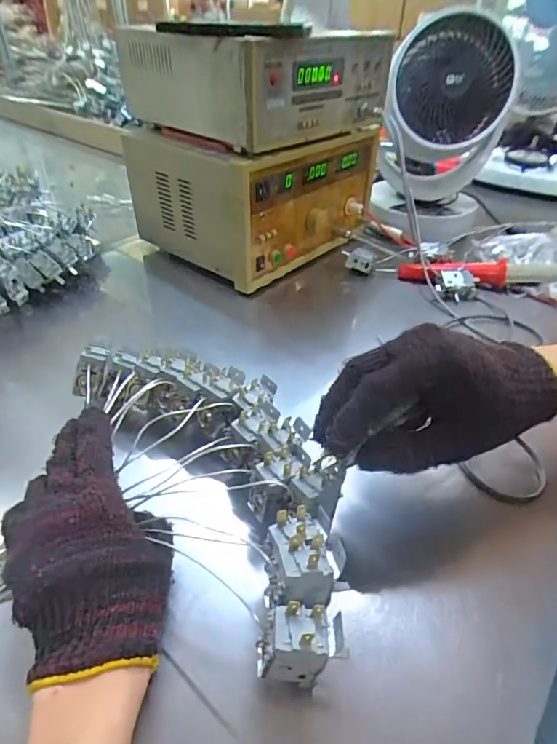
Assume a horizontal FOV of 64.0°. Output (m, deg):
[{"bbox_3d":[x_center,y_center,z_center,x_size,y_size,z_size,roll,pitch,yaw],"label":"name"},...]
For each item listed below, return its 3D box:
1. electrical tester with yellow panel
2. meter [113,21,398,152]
[{"bbox_3d":[-0.027,-0.298,0.715,0.242,0.168,0.331,29,47,28],"label":"electrical tester with yellow panel"},{"bbox_3d":[-0.013,-0.396,0.602,0.212,0.114,0.312,29,47,28],"label":"meter"}]

